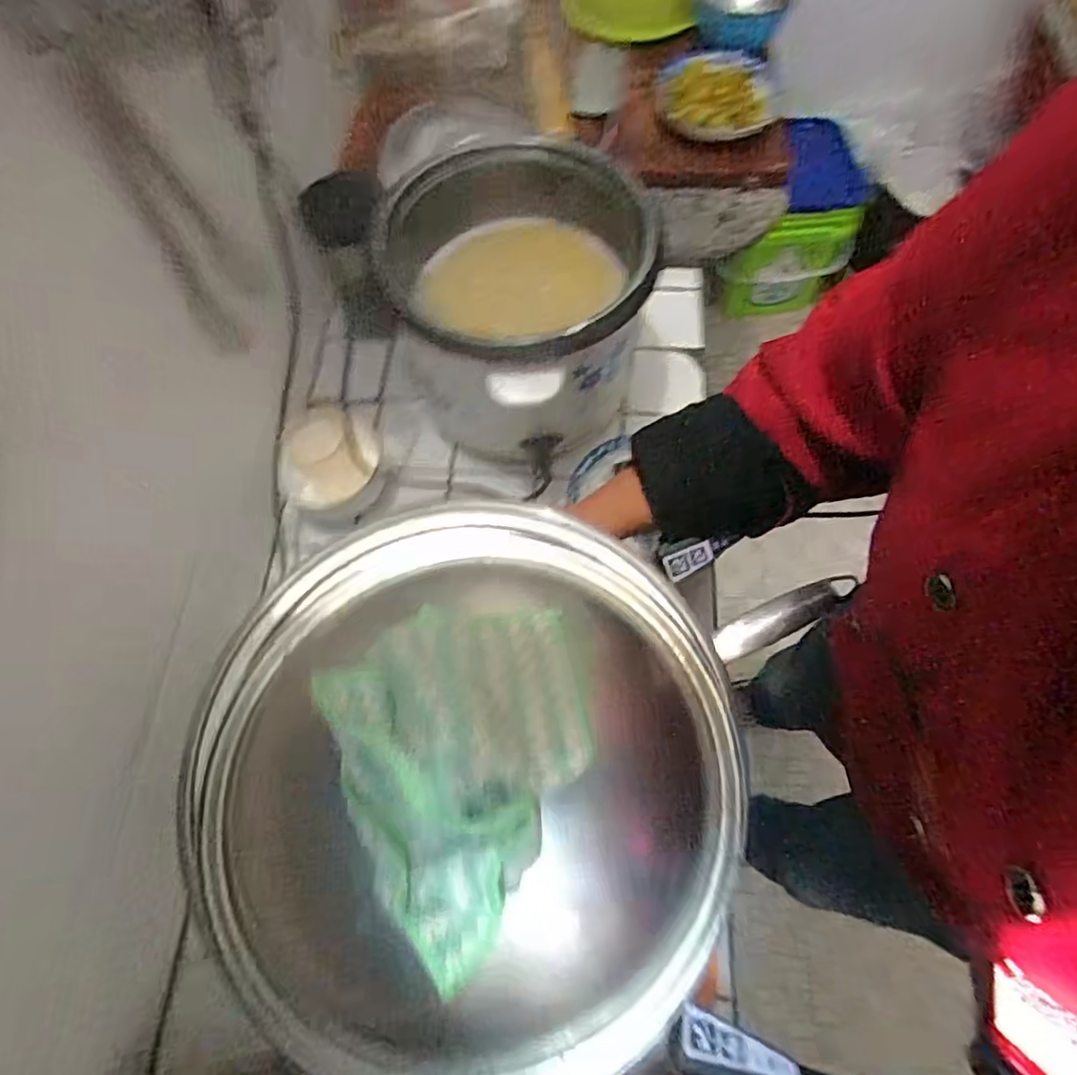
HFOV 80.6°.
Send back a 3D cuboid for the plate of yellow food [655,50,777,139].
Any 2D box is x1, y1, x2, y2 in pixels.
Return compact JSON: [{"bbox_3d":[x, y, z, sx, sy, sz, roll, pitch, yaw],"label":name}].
[{"bbox_3d":[0.257,-0.637,0.912,0.167,0.026,0.178,5,67,5],"label":"plate of yellow food"}]

